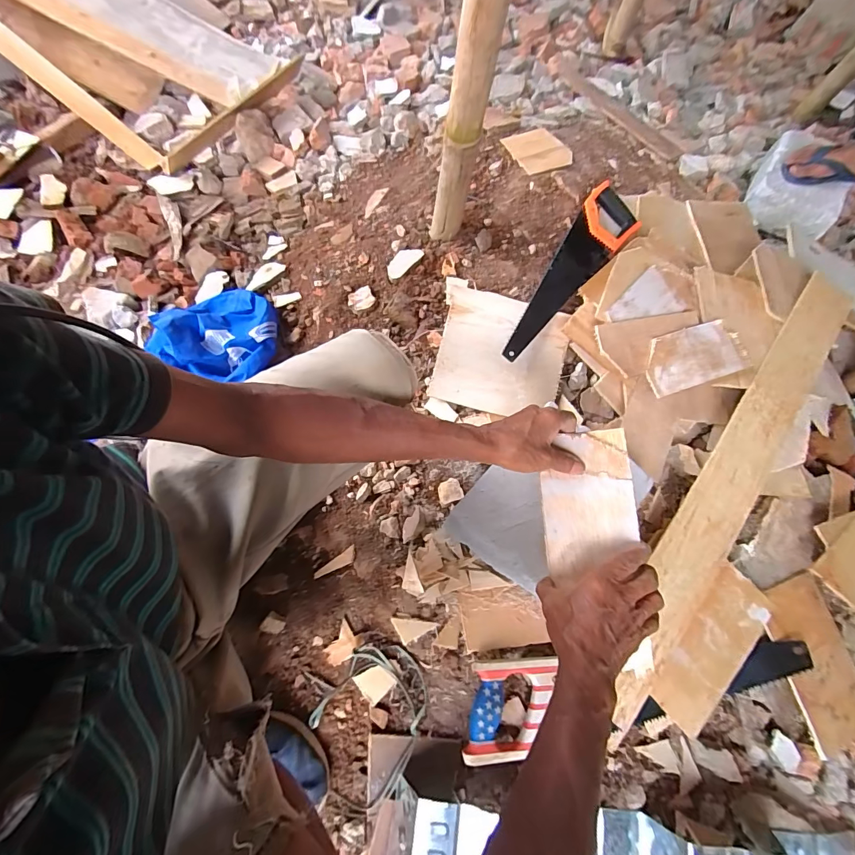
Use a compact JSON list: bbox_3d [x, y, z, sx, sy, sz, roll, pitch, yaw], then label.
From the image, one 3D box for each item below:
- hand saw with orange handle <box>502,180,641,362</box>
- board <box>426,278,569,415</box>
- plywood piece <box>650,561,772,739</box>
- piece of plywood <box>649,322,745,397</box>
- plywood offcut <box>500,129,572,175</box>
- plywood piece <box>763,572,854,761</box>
[{"bbox_3d":[0.297,-0.299,0.789,0.119,0.045,0.462,28,68,6],"label":"hand saw with orange handle"},{"bbox_3d":[0.136,-0.143,0.755,0.232,0.018,0.222,13,85,2],"label":"board"},{"bbox_3d":[0.419,0.320,0.594,0.094,0.014,0.238,43,70,11],"label":"plywood piece"},{"bbox_3d":[0.468,-0.125,0.715,0.196,0.007,0.101,-17,78,-13],"label":"piece of plywood"},{"bbox_3d":[0.269,-0.683,0.996,0.120,0.009,0.241,-16,52,4],"label":"plywood offcut"},{"bbox_3d":[0.609,0.371,0.630,0.154,0.016,0.242,-9,74,-21],"label":"plywood piece"}]

